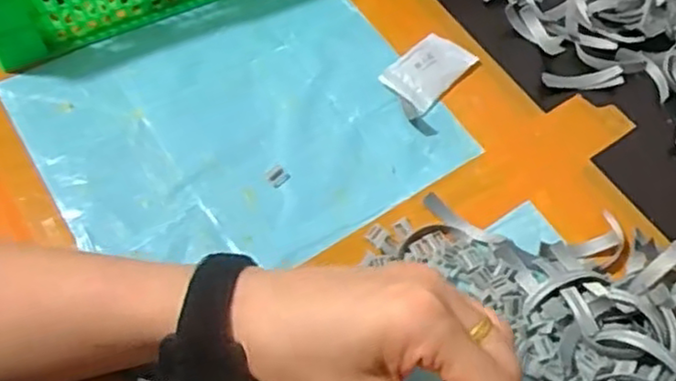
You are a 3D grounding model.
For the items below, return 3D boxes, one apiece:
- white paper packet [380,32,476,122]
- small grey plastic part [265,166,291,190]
[{"bbox_3d":[0.062,-0.082,0.471,0.039,0.009,0.074,38,64,20],"label":"white paper packet"},{"bbox_3d":[-0.038,-0.009,0.424,0.013,0.004,0.013,39,64,20],"label":"small grey plastic part"}]

